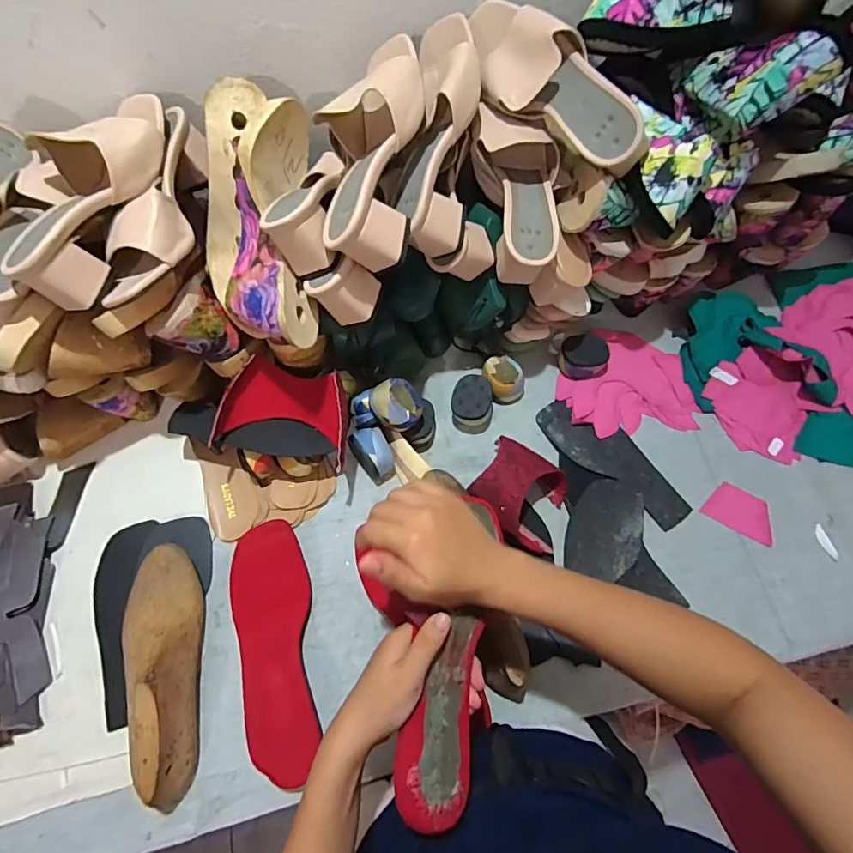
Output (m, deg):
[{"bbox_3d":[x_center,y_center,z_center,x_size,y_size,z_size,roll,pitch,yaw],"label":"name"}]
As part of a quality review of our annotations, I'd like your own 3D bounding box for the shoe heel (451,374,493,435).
[{"bbox_3d":[0.061,-0.030,0.624,0.054,0.034,0.062,9,67,4],"label":"shoe heel"}]

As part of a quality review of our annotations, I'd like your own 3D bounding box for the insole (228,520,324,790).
[{"bbox_3d":[-0.159,0.230,0.515,0.082,0.013,0.247,-15,68,-9],"label":"insole"}]

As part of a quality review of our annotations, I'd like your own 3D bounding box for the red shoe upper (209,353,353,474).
[{"bbox_3d":[-0.161,-0.016,0.555,0.151,0.048,0.110,5,66,3],"label":"red shoe upper"}]

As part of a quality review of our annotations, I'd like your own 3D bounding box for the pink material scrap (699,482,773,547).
[{"bbox_3d":[0.378,0.101,0.580,0.078,0.004,0.052,29,70,12],"label":"pink material scrap"}]

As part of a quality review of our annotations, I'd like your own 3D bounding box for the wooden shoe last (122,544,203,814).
[{"bbox_3d":[-0.272,0.242,0.481,0.074,0.080,0.243,-11,67,-5],"label":"wooden shoe last"}]

